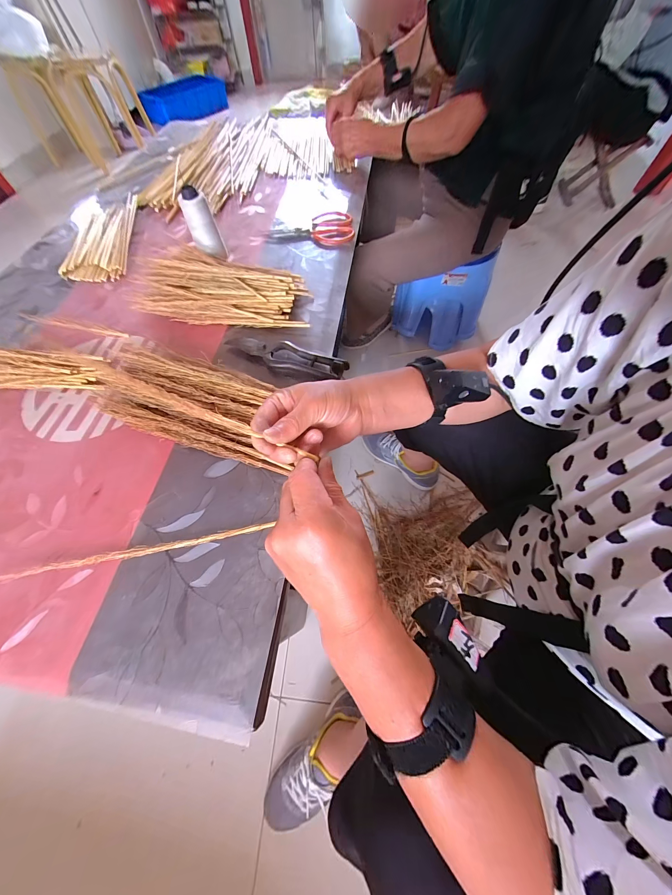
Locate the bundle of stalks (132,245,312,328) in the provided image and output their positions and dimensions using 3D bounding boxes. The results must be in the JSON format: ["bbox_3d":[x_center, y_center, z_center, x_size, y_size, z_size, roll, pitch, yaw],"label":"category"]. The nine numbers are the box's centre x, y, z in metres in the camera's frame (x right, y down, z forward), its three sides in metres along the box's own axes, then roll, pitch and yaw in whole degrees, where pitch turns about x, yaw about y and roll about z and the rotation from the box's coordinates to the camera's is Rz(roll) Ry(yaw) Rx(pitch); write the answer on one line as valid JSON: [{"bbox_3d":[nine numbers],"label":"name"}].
[{"bbox_3d":[-0.184,-0.265,0.469,0.279,0.059,0.120,6,62,6],"label":"bundle of stalks"}]

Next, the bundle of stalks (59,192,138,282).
[{"bbox_3d":[-0.498,-0.452,0.605,0.132,0.025,0.315,-15,62,-6],"label":"bundle of stalks"}]

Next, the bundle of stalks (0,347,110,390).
[{"bbox_3d":[-0.446,-0.116,0.417,0.229,0.032,0.064,2,62,3],"label":"bundle of stalks"}]

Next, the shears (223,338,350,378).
[{"bbox_3d":[-0.075,-0.135,0.419,0.188,0.019,0.044,11,63,8],"label":"shears"}]

